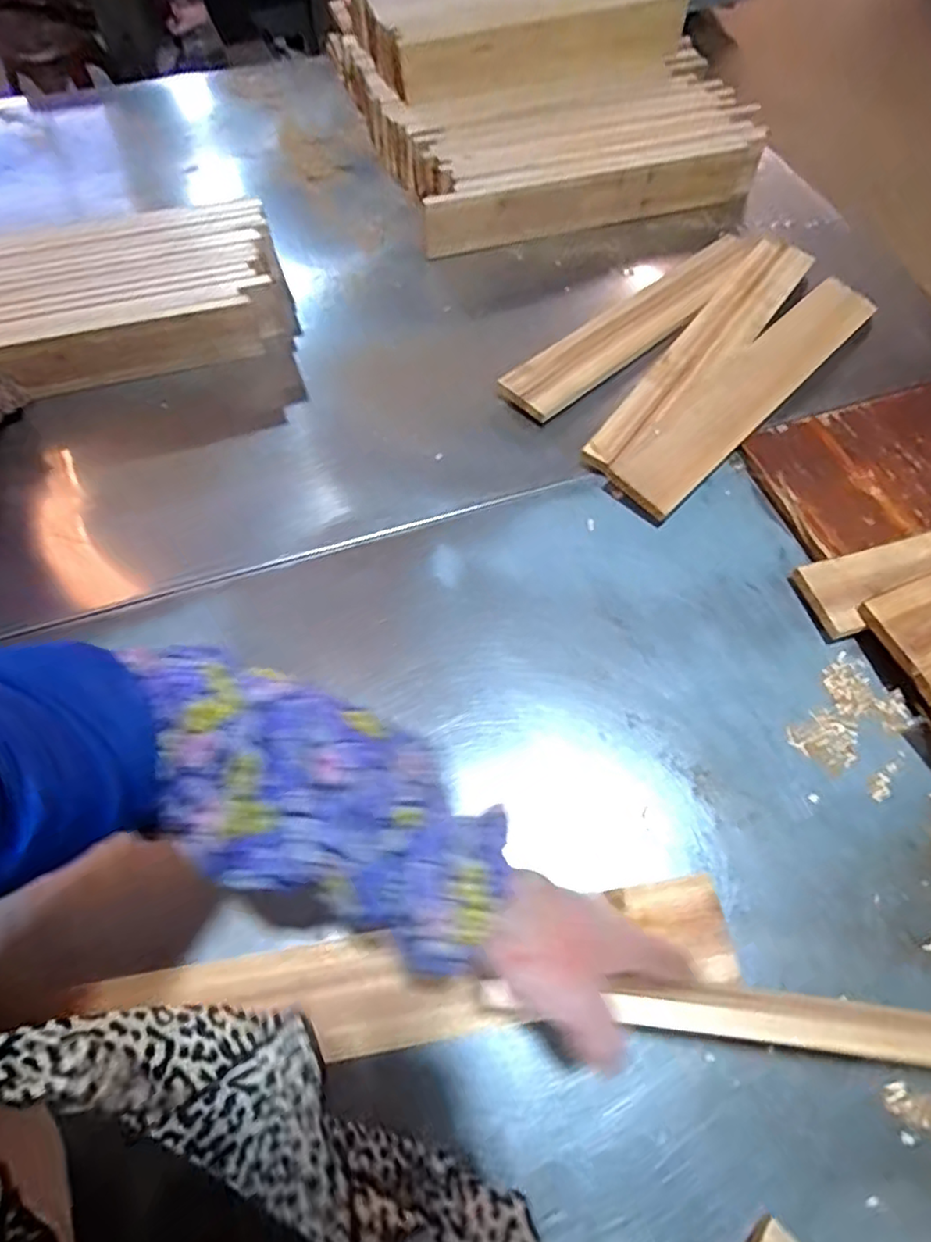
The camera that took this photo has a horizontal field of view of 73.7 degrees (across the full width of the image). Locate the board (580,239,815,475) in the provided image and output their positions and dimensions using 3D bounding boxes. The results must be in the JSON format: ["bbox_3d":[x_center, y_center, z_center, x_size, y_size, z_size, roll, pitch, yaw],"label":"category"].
[{"bbox_3d":[0.302,-0.345,0.780,0.076,0.022,0.472,34,69,19],"label":"board"}]

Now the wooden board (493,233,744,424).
[{"bbox_3d":[0.219,-0.388,0.807,0.413,0.025,0.076,-37,66,-15],"label":"wooden board"}]

